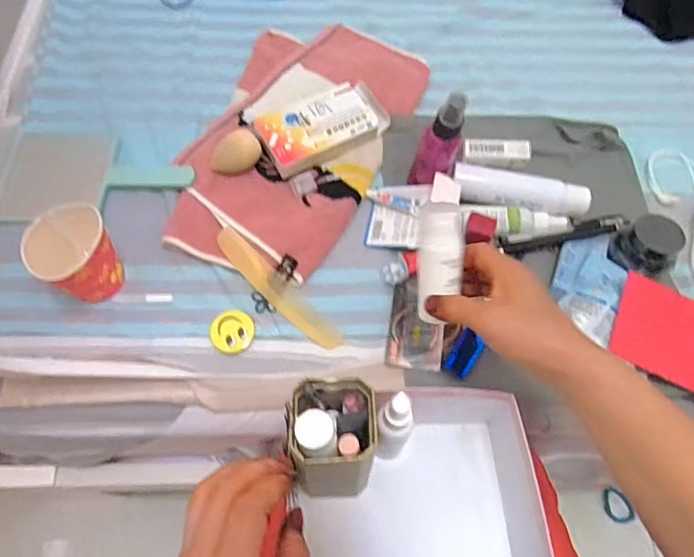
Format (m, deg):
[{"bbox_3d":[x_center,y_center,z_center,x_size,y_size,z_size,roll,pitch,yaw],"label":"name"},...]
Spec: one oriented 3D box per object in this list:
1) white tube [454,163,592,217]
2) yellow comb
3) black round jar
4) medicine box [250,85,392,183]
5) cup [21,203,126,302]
[{"bbox_3d":[0.189,-0.094,0.562,0.143,0.030,0.042,9,64,3],"label":"white tube"},{"bbox_3d":[-0.071,0.011,0.521,0.163,0.009,0.027,44,71,4],"label":"yellow comb"},{"bbox_3d":[0.305,-0.033,0.529,0.058,0.051,0.055,1,64,-1],"label":"black round jar"},{"bbox_3d":[-0.025,-0.167,0.575,0.136,0.033,0.073,-26,68,-13],"label":"medicine box"},{"bbox_3d":[-0.249,-0.020,0.487,0.069,0.075,0.073,1,64,-1],"label":"cup"}]

